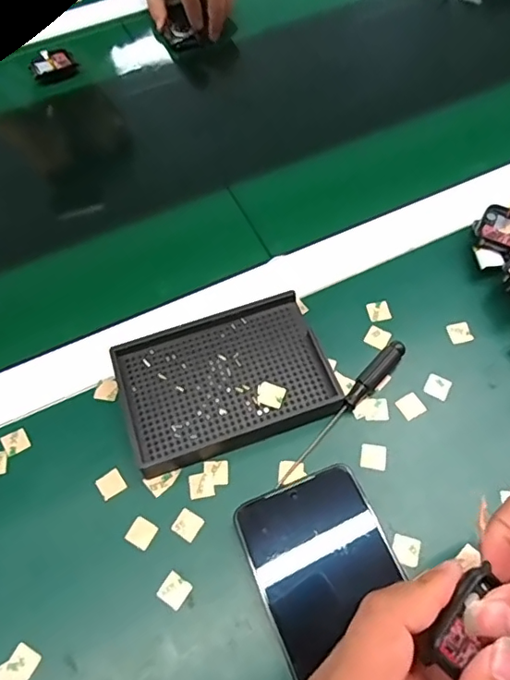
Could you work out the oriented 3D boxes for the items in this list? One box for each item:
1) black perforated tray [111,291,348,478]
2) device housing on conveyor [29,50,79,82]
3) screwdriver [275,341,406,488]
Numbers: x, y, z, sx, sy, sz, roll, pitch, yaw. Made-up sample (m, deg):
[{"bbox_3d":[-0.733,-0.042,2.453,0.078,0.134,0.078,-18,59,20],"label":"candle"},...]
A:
[{"bbox_3d":[-0.021,0.026,0.368,0.135,0.019,0.094,-18,61,-7],"label":"black perforated tray"},{"bbox_3d":[-0.217,-0.296,0.579,0.048,0.009,0.042,-24,62,-11],"label":"device housing on conveyor"},{"bbox_3d":[0.059,0.047,0.356,0.013,0.013,0.126,38,68,21],"label":"screwdriver"}]

